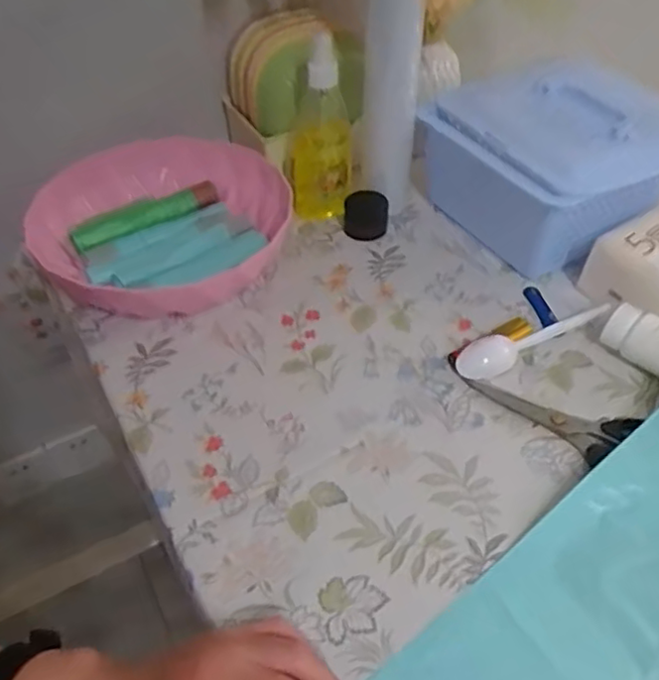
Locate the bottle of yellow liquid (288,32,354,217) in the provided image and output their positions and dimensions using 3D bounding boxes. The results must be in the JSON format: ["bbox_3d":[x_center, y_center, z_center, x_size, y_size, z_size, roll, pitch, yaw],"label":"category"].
[{"bbox_3d":[-0.011,-0.216,0.661,0.062,0.172,0.080,-2,46,-1],"label":"bottle of yellow liquid"}]

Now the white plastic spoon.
[{"bbox_3d":[0.172,-0.004,0.557,0.152,0.014,0.031,-24,50,-20],"label":"white plastic spoon"}]

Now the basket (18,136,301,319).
[{"bbox_3d":[-0.152,-0.109,0.640,0.232,0.059,0.239,-1,46,1],"label":"basket"}]

